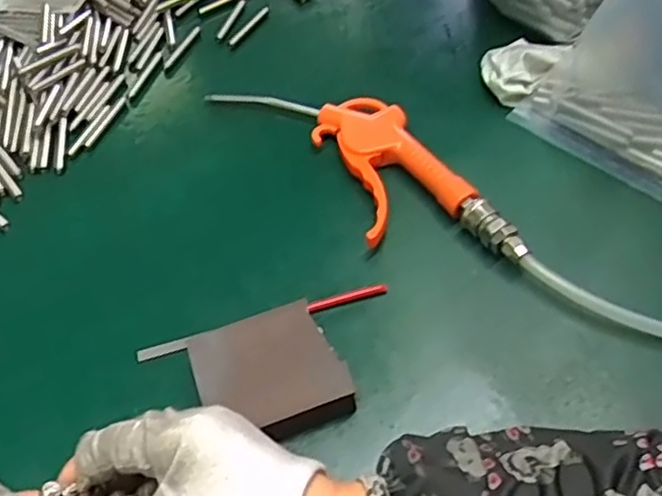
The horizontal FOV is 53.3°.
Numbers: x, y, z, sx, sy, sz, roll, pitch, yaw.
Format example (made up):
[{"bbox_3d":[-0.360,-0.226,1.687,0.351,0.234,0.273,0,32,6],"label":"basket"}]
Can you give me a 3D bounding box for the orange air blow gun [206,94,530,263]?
[{"bbox_3d":[0.022,-0.065,0.481,0.091,0.026,0.266,-31,57,-17],"label":"orange air blow gun"}]

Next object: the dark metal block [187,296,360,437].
[{"bbox_3d":[-0.035,0.074,0.384,0.080,0.028,0.068,-20,54,-9],"label":"dark metal block"}]

